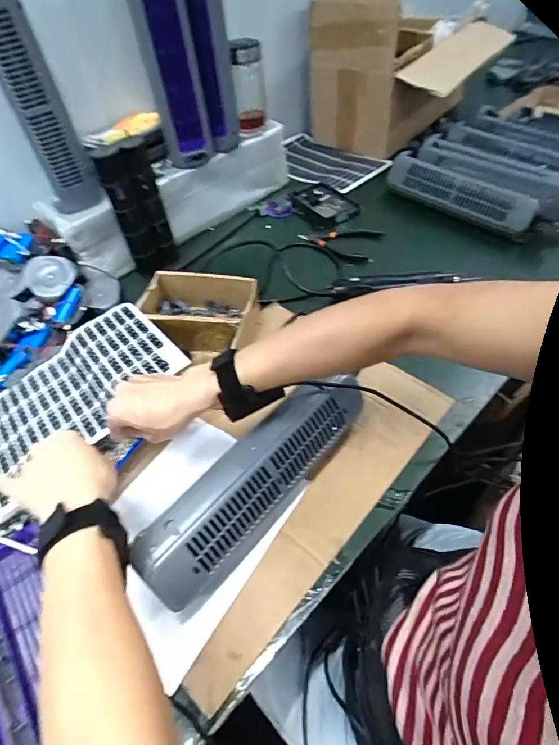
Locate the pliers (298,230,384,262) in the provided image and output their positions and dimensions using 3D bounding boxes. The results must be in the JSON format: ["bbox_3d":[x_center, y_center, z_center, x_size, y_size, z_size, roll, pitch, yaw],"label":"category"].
[{"bbox_3d":[0.118,-0.265,0.846,0.153,0.010,0.117,15,53,18],"label":"pliers"}]

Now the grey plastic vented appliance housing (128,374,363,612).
[{"bbox_3d":[-0.018,0.111,0.467,0.079,0.082,0.305,32,59,28],"label":"grey plastic vented appliance housing"}]

